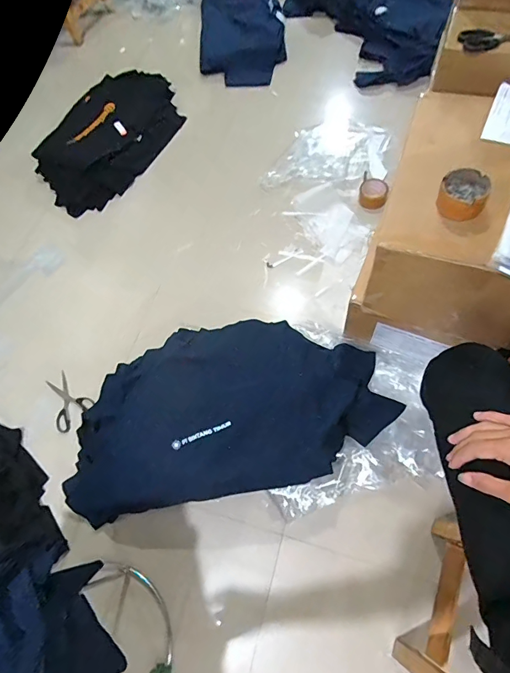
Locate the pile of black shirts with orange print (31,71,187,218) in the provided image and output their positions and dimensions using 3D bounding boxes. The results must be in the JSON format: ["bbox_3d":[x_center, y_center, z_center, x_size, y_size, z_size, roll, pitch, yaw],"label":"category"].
[{"bbox_3d":[-0.586,-0.838,1.680,0.355,0.175,0.750,28,71,19],"label":"pile of black shirts with orange print"}]

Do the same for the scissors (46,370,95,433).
[{"bbox_3d":[-0.583,0.194,1.229,0.173,0.010,0.121,37,74,21],"label":"scissors"}]

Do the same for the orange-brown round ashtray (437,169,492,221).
[{"bbox_3d":[0.374,-0.255,0.729,0.083,0.049,0.091,28,71,19],"label":"orange-brown round ashtray"}]

